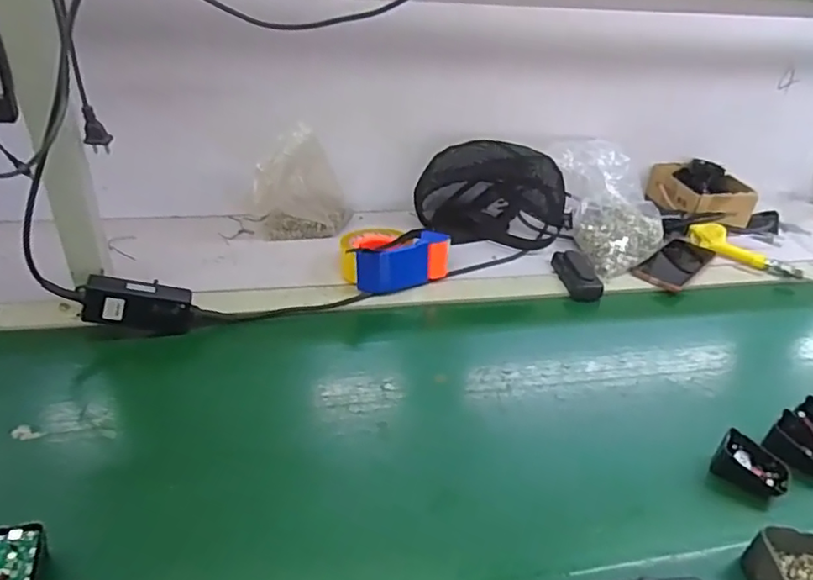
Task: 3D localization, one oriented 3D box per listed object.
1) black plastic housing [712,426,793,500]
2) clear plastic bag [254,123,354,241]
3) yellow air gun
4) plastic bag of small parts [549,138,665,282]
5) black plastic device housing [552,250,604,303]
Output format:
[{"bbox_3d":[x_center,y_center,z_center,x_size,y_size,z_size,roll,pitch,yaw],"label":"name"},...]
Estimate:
[{"bbox_3d":[0.356,0.180,0.591,0.066,0.036,0.037,24,38,26],"label":"black plastic housing"},{"bbox_3d":[-0.159,-0.159,0.890,0.152,0.159,0.051,-4,35,-14],"label":"clear plastic bag"},{"bbox_3d":[0.563,-0.066,0.965,0.181,0.044,0.043,26,39,28],"label":"yellow air gun"},{"bbox_3d":[0.327,-0.134,0.936,0.159,0.152,0.187,-9,36,-20],"label":"plastic bag of small parts"},{"bbox_3d":[0.256,-0.026,0.876,0.051,0.034,0.101,-3,35,-12],"label":"black plastic device housing"}]

